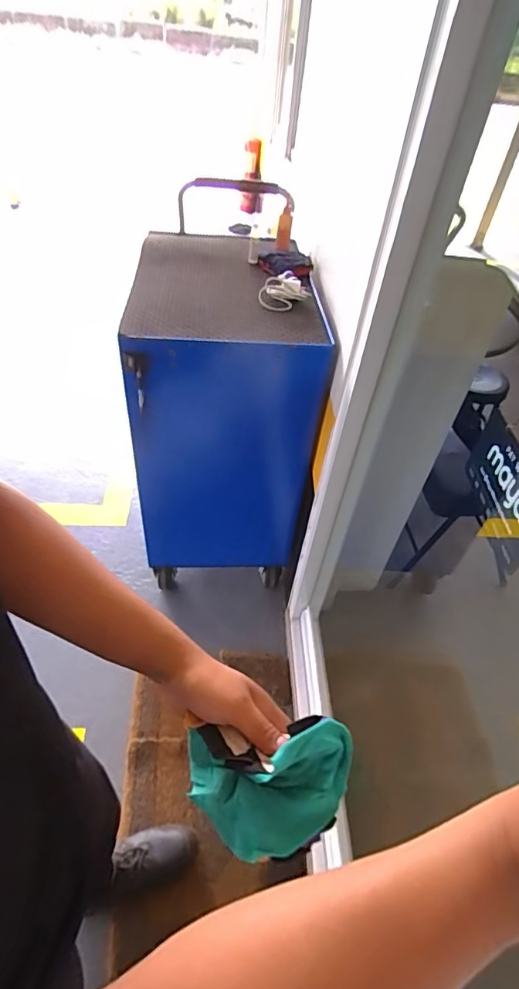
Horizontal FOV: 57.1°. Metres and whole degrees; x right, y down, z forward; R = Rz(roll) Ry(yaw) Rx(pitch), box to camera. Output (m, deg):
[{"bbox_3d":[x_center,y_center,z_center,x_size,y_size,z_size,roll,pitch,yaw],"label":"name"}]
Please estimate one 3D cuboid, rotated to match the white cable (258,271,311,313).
[{"bbox_3d":[0.069,-0.512,1.210,0.105,0.041,0.139,27,49,18],"label":"white cable"}]

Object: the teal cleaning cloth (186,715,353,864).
[{"bbox_3d":[0.009,0.253,0.413,0.142,0.088,0.095,3,46,-4],"label":"teal cleaning cloth"}]

